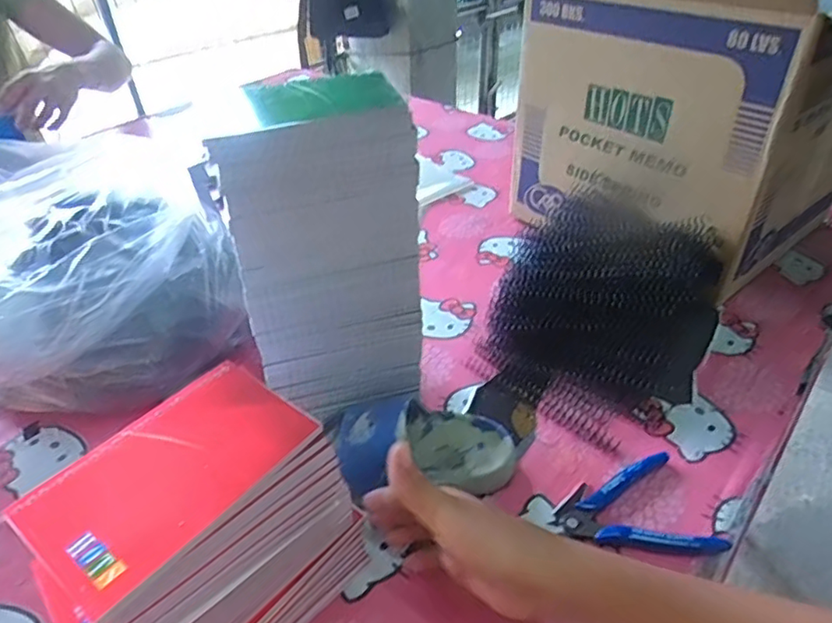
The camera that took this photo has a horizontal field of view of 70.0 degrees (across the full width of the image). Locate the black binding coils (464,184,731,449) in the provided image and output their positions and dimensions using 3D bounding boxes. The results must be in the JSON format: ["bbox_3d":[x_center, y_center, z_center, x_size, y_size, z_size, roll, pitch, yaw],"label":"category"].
[{"bbox_3d":[0.185,-0.013,0.597,0.200,0.098,0.272,18,43,25],"label":"black binding coils"}]

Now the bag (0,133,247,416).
[{"bbox_3d":[-0.309,-0.028,0.573,0.268,0.187,0.232,-10,40,-10],"label":"bag"}]

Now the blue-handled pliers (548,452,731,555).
[{"bbox_3d":[0.161,0.152,0.451,0.110,0.015,0.085,-9,38,-7],"label":"blue-handled pliers"}]

